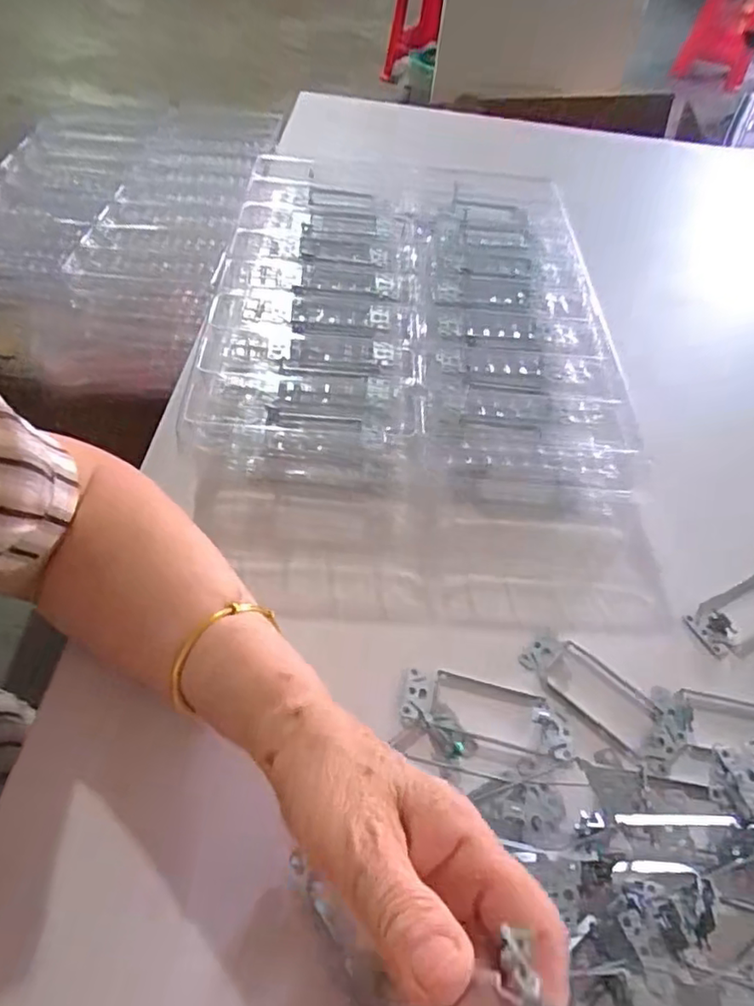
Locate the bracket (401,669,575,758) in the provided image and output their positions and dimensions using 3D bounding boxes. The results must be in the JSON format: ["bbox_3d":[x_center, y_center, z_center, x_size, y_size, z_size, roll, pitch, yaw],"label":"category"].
[{"bbox_3d":[0.069,0.129,0.366,0.106,0.006,0.038,12,53,4],"label":"bracket"}]

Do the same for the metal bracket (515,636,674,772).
[{"bbox_3d":[0.145,0.123,0.381,0.101,0.004,0.041,39,59,22],"label":"metal bracket"}]

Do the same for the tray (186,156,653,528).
[{"bbox_3d":[0.030,-0.190,0.570,0.352,0.076,0.445,2,53,-4],"label":"tray"}]

